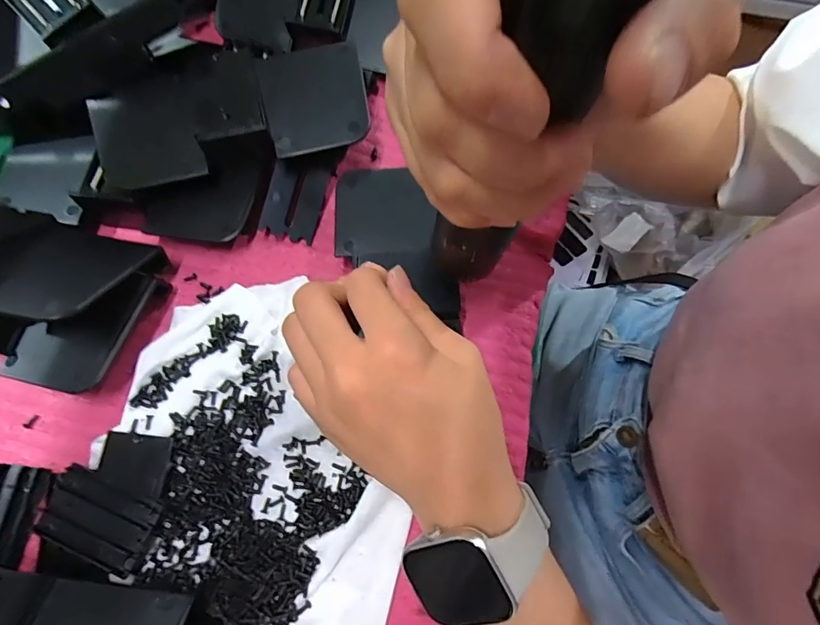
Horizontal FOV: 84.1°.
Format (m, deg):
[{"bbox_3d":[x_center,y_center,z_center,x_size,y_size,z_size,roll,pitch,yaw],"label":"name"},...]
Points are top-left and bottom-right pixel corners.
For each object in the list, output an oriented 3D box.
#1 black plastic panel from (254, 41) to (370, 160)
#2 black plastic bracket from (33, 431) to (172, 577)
[{"bbox_3d":[-0.058,-0.133,0.278,0.061,0.006,0.070,-12,78,-6],"label":"black plastic panel"},{"bbox_3d":[-0.151,0.092,0.234,0.054,0.013,0.060,19,72,6],"label":"black plastic bracket"}]

